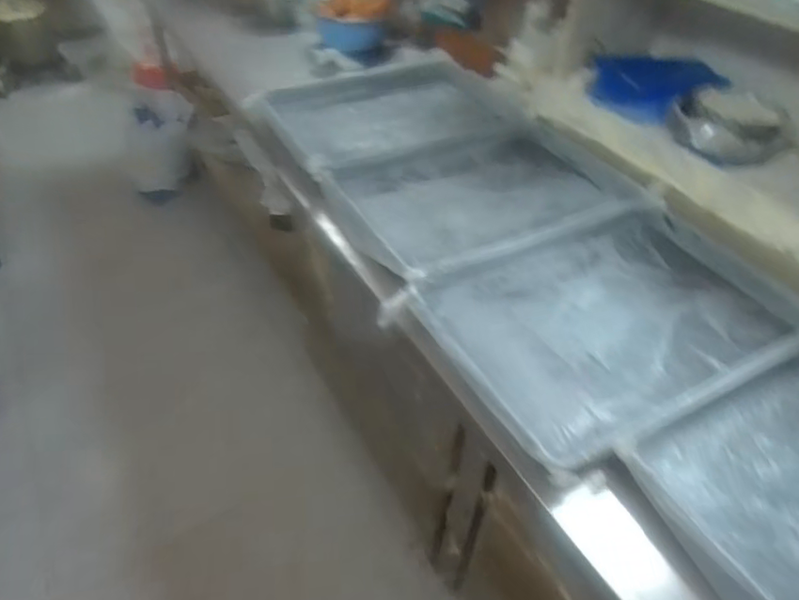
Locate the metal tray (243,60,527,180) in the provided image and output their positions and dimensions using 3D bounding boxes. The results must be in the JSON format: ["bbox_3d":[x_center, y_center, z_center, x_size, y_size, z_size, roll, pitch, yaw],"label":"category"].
[{"bbox_3d":[-0.041,-0.448,1.289,0.546,0.063,0.404,-19,45,-24],"label":"metal tray"}]

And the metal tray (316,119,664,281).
[{"bbox_3d":[0.165,-0.218,1.100,0.555,0.050,0.370,-19,51,-17],"label":"metal tray"}]

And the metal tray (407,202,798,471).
[{"bbox_3d":[0.341,0.015,0.888,0.585,0.075,0.380,-17,44,-22],"label":"metal tray"}]

